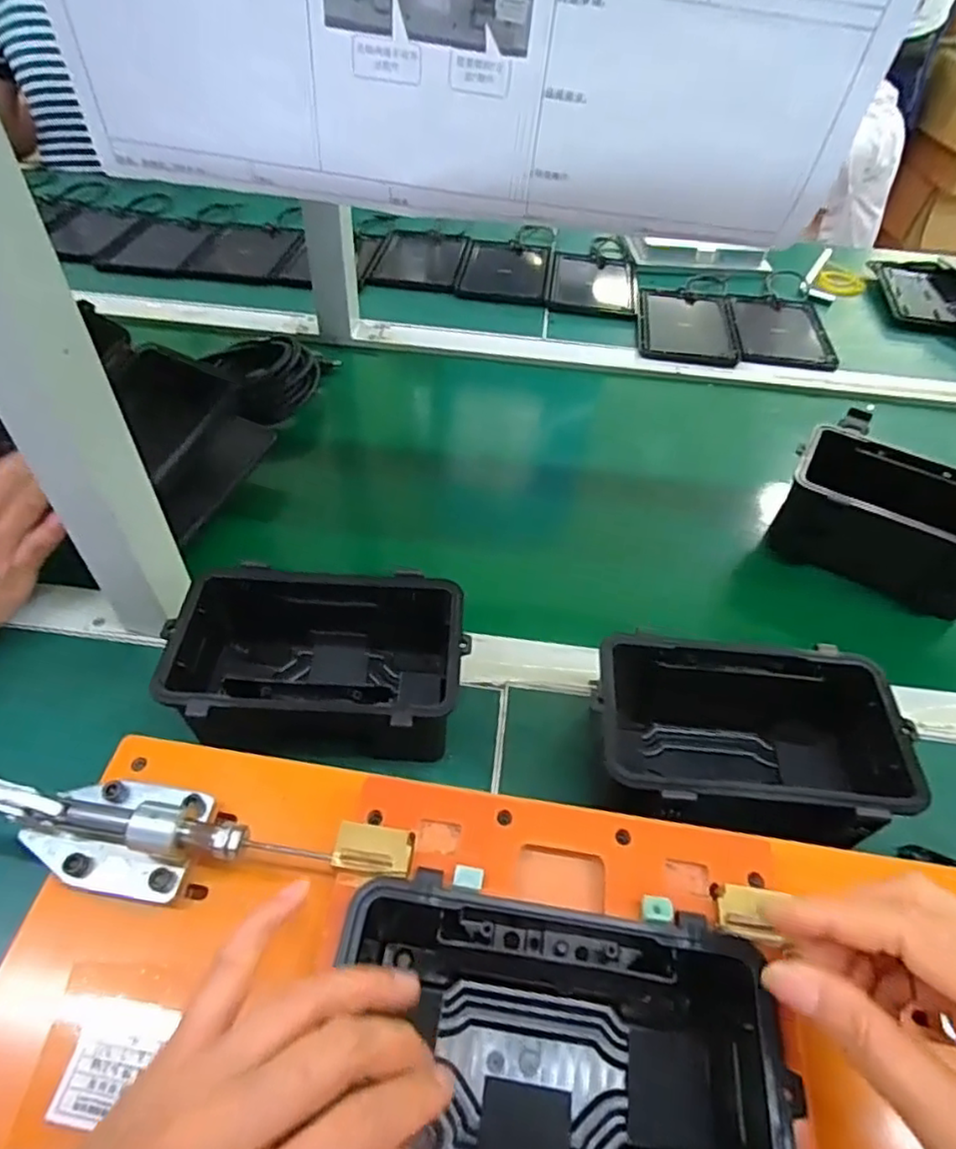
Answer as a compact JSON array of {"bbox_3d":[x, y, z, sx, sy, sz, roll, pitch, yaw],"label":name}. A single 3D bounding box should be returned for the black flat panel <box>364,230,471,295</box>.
[{"bbox_3d":[-0.079,-0.437,0.893,0.115,0.010,0.173,7,49,3],"label":"black flat panel"}]

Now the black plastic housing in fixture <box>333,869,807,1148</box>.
[{"bbox_3d":[0.028,0.207,0.274,0.173,0.087,0.106,7,51,3],"label":"black plastic housing in fixture"}]

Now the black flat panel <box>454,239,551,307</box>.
[{"bbox_3d":[0.039,-0.418,0.878,0.119,0.008,0.157,7,49,3],"label":"black flat panel"}]

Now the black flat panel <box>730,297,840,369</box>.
[{"bbox_3d":[0.379,-0.311,0.809,0.115,0.007,0.163,6,49,2],"label":"black flat panel"}]

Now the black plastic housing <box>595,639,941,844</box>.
[{"bbox_3d":[0.160,0.104,0.408,0.177,0.091,0.115,7,49,2],"label":"black plastic housing"}]

